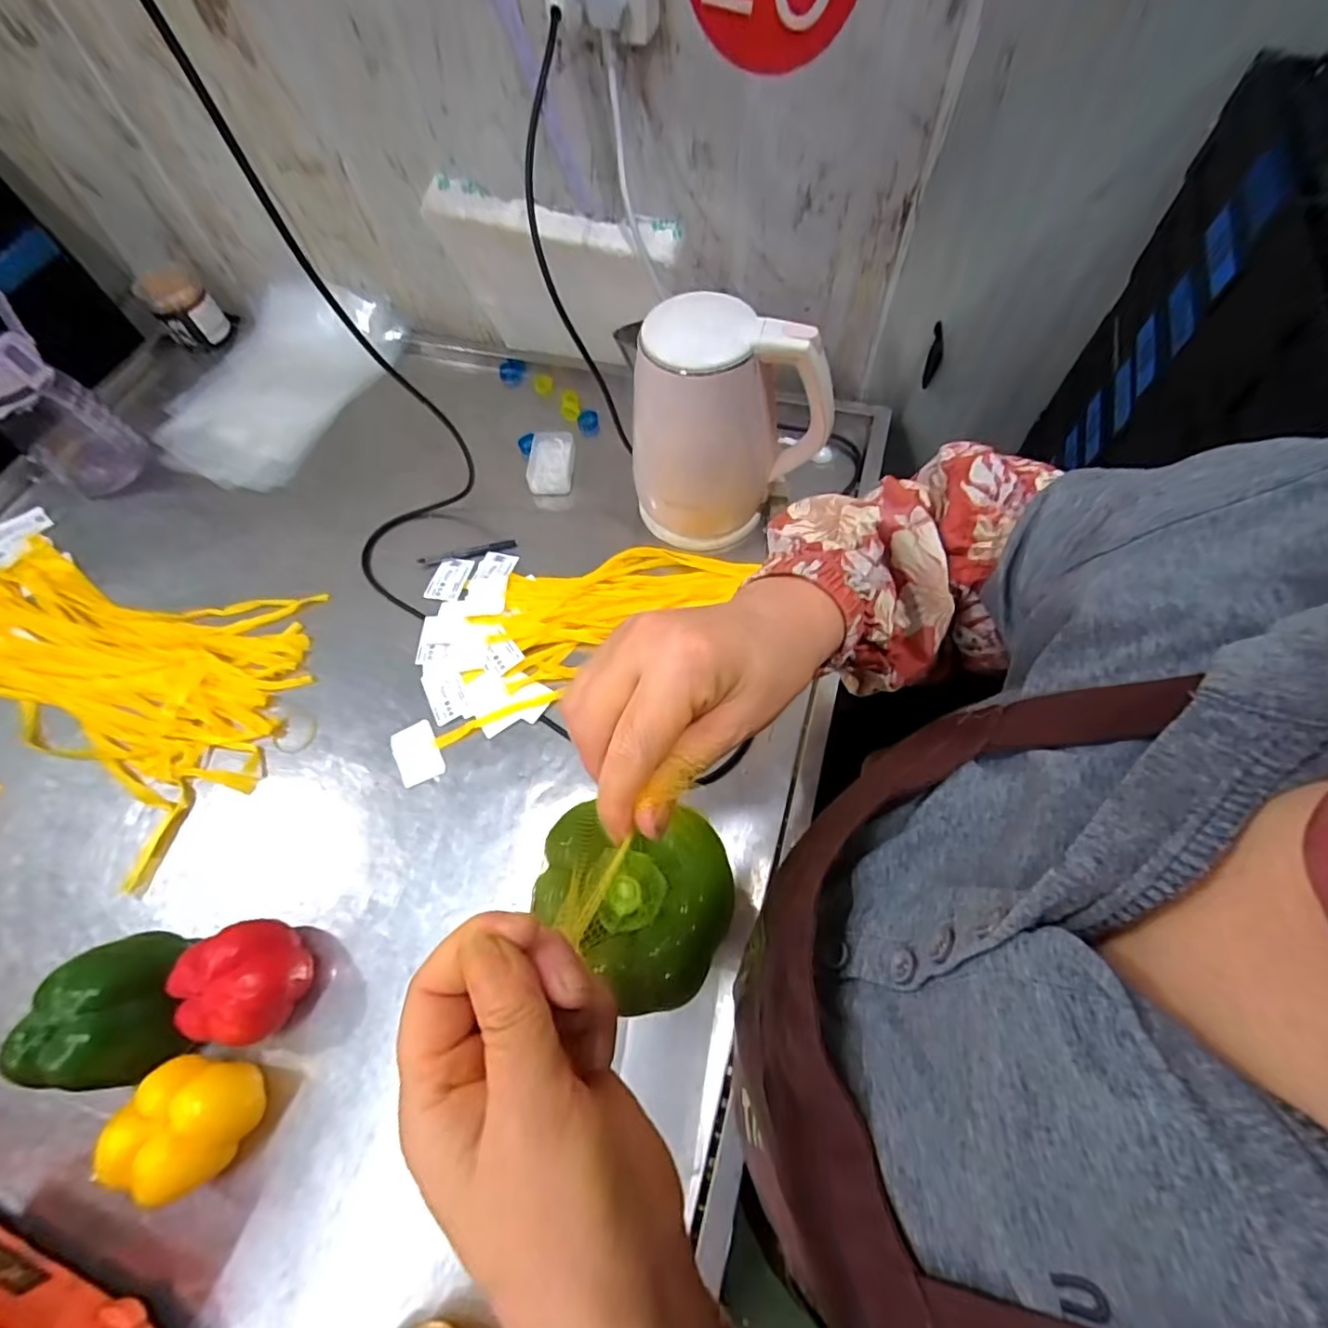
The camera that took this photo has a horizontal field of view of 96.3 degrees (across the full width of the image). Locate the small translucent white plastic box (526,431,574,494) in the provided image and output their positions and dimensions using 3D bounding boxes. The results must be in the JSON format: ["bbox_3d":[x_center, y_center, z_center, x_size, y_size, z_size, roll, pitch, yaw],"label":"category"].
[{"bbox_3d":[-0.139,-0.252,0.738,0.056,0.015,0.090,-1,63,4],"label":"small translucent white plastic box"}]

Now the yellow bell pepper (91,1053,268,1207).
[{"bbox_3d":[-0.337,0.330,0.430,0.075,0.073,0.074,-2,63,3],"label":"yellow bell pepper"}]

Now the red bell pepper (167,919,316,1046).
[{"bbox_3d":[-0.330,0.251,0.474,0.079,0.071,0.083,-6,62,1],"label":"red bell pepper"}]

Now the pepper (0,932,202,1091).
[{"bbox_3d":[-0.413,0.271,0.455,0.088,0.090,0.097,-38,66,-15],"label":"pepper"}]

